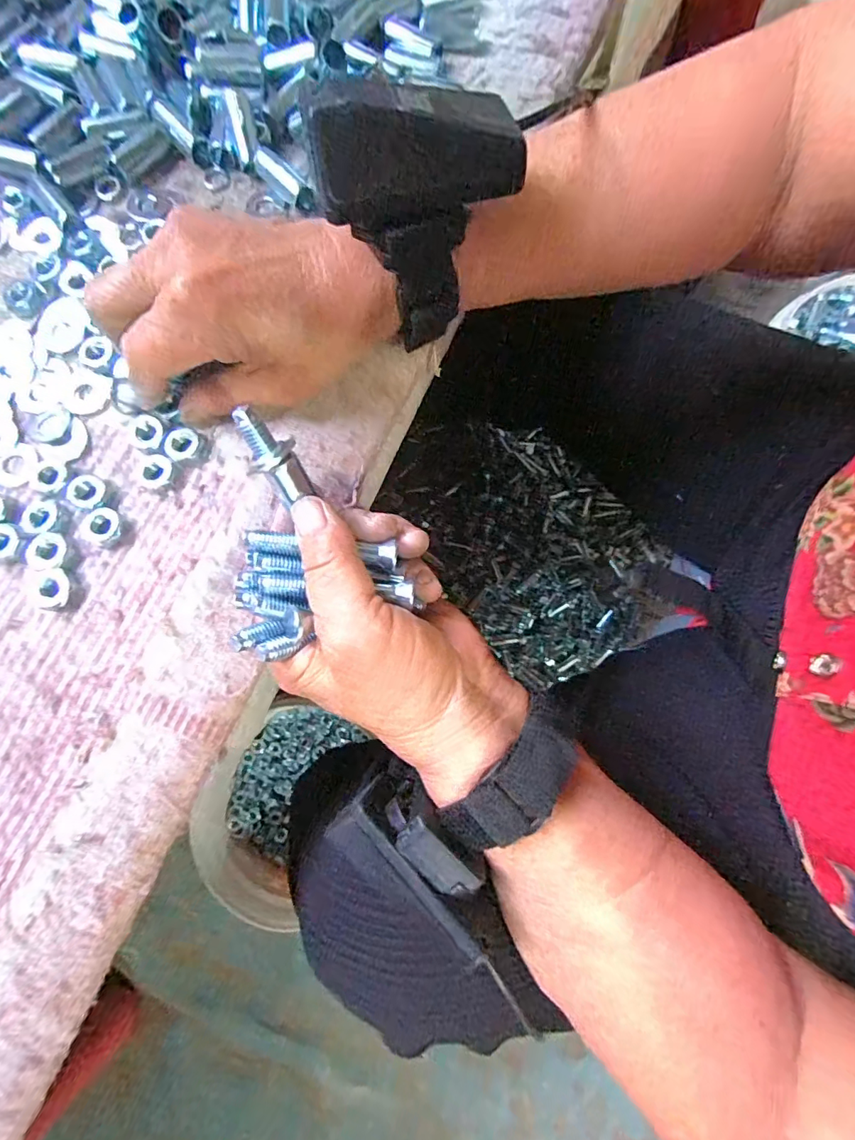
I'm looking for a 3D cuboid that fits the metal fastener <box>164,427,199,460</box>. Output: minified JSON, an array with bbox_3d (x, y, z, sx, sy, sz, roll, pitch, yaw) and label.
[{"bbox_3d":[-0.115,-0.060,0.223,0.014,0.005,0.017,-16,78,-6],"label":"metal fastener"}]

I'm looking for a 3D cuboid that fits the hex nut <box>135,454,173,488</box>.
[{"bbox_3d":[-0.126,-0.046,0.221,0.017,0.004,0.016,9,77,-1],"label":"hex nut"}]

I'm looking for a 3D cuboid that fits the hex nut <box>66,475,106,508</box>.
[{"bbox_3d":[-0.154,-0.036,0.215,0.014,0.005,0.015,20,77,2],"label":"hex nut"}]

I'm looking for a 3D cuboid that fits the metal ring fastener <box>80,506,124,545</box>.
[{"bbox_3d":[-0.144,-0.020,0.212,0.016,0.007,0.016,1,77,-3],"label":"metal ring fastener"}]

